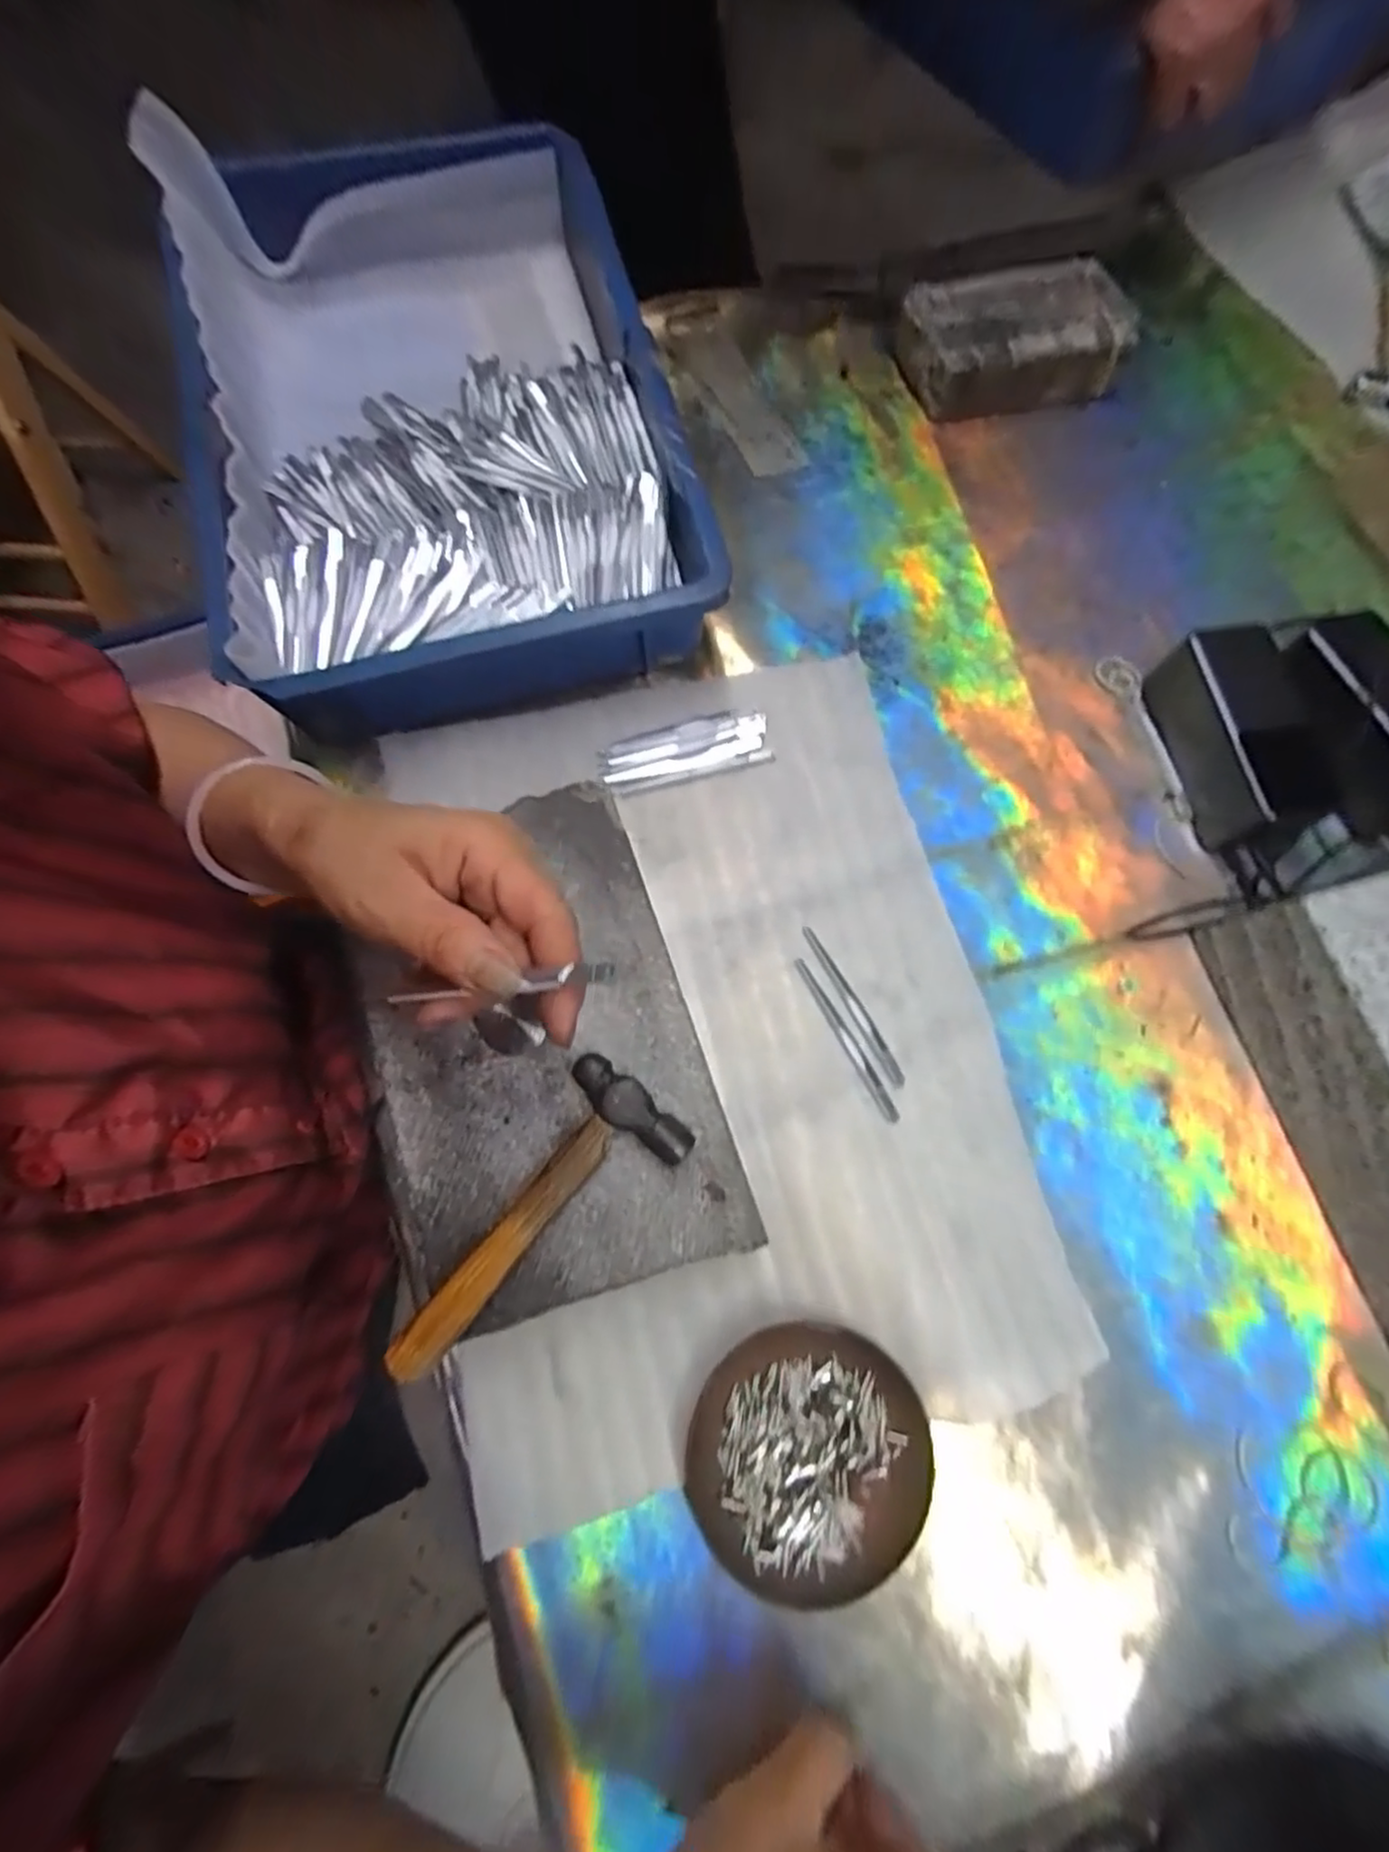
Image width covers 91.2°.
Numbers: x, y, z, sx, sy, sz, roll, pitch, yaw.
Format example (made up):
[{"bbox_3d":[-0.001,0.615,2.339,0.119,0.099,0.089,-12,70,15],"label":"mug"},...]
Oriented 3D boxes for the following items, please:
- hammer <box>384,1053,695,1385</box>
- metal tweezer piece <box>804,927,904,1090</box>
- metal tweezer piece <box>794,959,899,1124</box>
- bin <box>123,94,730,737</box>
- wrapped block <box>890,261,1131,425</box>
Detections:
[{"bbox_3d":[-0.068,0.136,0.301,0.060,0.023,0.151,35,78,8],"label":"hammer"},{"bbox_3d":[0.092,0.045,0.392,0.010,0.004,0.102,-26,77,-8],"label":"metal tweezer piece"},{"bbox_3d":[0.087,0.063,0.386,0.009,0.004,0.101,-27,77,-8],"label":"metal tweezer piece"},{"bbox_3d":[-0.168,-0.340,0.454,0.284,0.081,0.426,-14,75,-5],"label":"bin"},{"bbox_3d":[0.235,-0.441,0.509,0.166,0.040,0.102,-13,75,-5],"label":"wrapped block"}]

